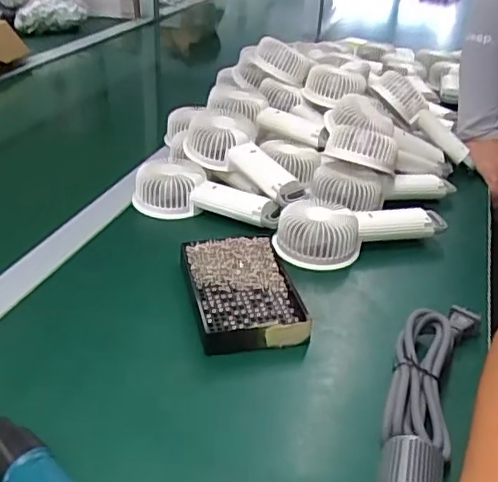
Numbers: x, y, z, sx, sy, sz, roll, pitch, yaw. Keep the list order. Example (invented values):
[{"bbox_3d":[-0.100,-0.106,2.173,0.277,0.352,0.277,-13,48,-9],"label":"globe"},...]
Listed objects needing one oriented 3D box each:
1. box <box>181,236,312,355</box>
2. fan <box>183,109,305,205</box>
[{"bbox_3d":[-0.007,0.045,0.531,0.093,0.034,0.132,-4,32,-12],"label":"box"},{"bbox_3d":[-0.009,-0.106,0.700,0.194,0.045,0.085,40,45,25],"label":"fan"}]

